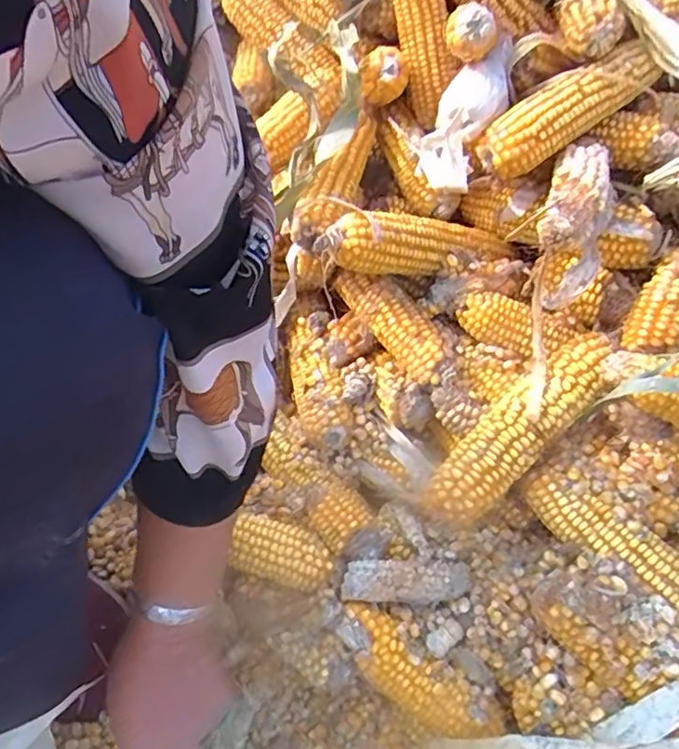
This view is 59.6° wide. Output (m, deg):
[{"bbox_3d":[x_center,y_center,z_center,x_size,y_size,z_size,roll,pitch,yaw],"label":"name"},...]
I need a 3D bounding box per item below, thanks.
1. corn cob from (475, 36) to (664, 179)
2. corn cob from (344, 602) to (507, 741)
[{"bbox_3d":[0.180,-0.209,0.466,0.152,0.044,0.043,-32,42,5],"label":"corn cob"},{"bbox_3d":[0.054,0.224,0.434,0.131,0.034,0.039,38,47,13],"label":"corn cob"}]

